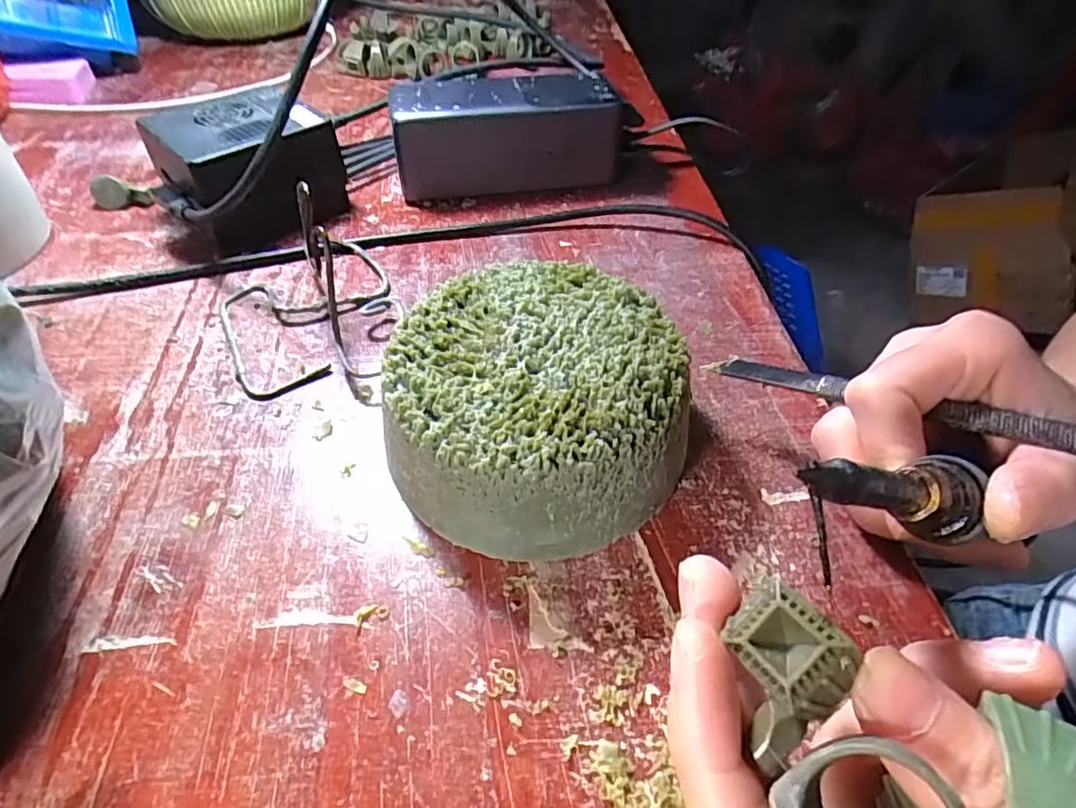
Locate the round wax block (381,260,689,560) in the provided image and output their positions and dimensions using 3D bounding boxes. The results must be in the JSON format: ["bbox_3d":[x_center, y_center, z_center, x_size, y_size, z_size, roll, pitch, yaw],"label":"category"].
[{"bbox_3d":[0.000,-0.001,0.203,0.094,0.047,0.096,1,48,-1],"label":"round wax block"}]

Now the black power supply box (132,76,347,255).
[{"bbox_3d":[-0.156,-0.130,0.315,0.075,0.052,0.088,33,55,27],"label":"black power supply box"}]

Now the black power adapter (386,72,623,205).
[{"bbox_3d":[-0.014,-0.157,0.342,0.133,0.053,0.054,-2,47,-3],"label":"black power adapter"}]

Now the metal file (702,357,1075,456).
[{"bbox_3d":[0.132,0.005,0.170,0.161,0.005,0.008,16,47,33],"label":"metal file"}]

